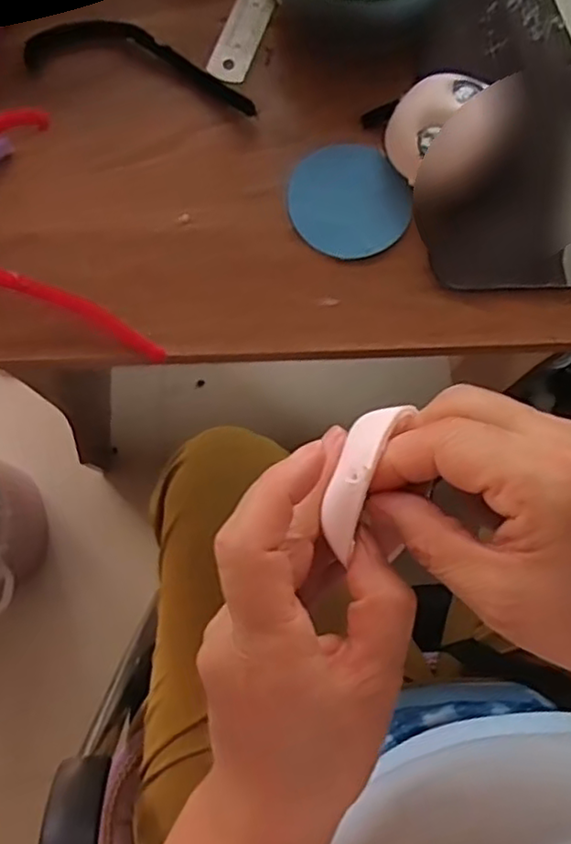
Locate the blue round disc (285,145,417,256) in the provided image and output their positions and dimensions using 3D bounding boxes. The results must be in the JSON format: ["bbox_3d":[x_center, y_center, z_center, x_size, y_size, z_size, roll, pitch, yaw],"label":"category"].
[{"bbox_3d":[0.029,-0.105,0.308,0.052,0.006,0.056,0,79,-1],"label":"blue round disc"}]

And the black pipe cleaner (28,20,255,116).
[{"bbox_3d":[-0.068,-0.175,0.315,0.114,0.007,0.030,14,79,2],"label":"black pipe cleaner"}]

